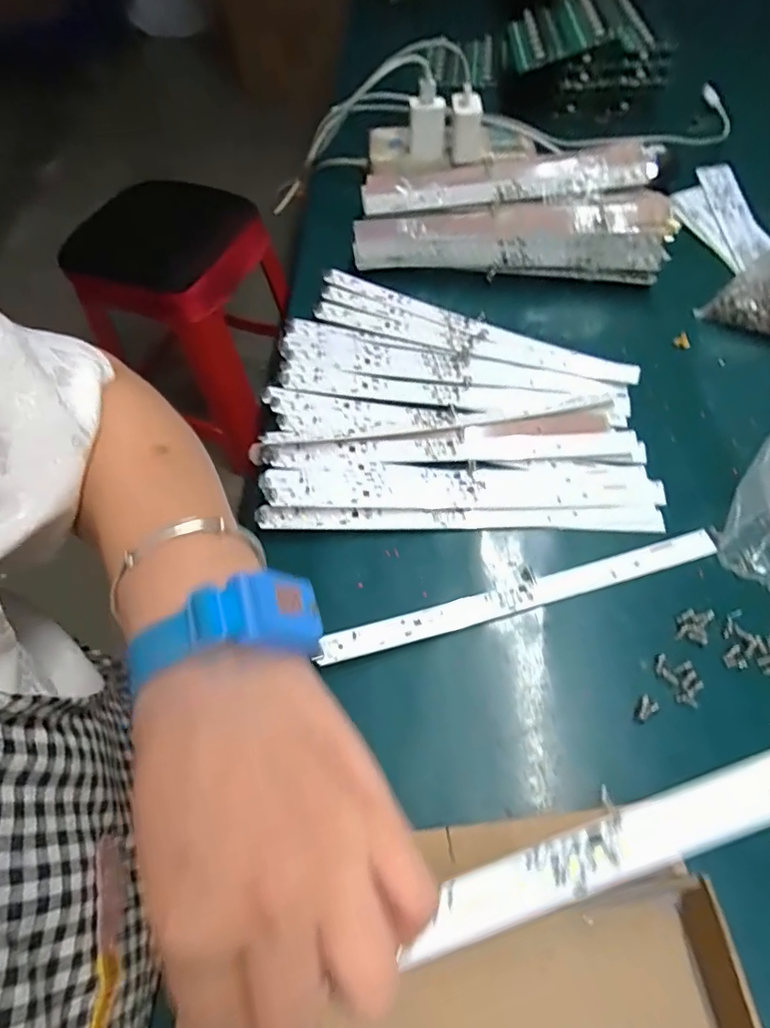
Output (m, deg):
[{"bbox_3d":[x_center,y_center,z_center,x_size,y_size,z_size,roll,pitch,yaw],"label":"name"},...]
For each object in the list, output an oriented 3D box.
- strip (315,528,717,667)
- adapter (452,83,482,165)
[{"bbox_3d":[0.095,0.054,0.373,0.278,0.007,0.020,-14,62,-10],"label":"strip"},{"bbox_3d":[0.089,-0.420,0.601,0.038,0.054,0.043,5,58,4],"label":"adapter"}]

